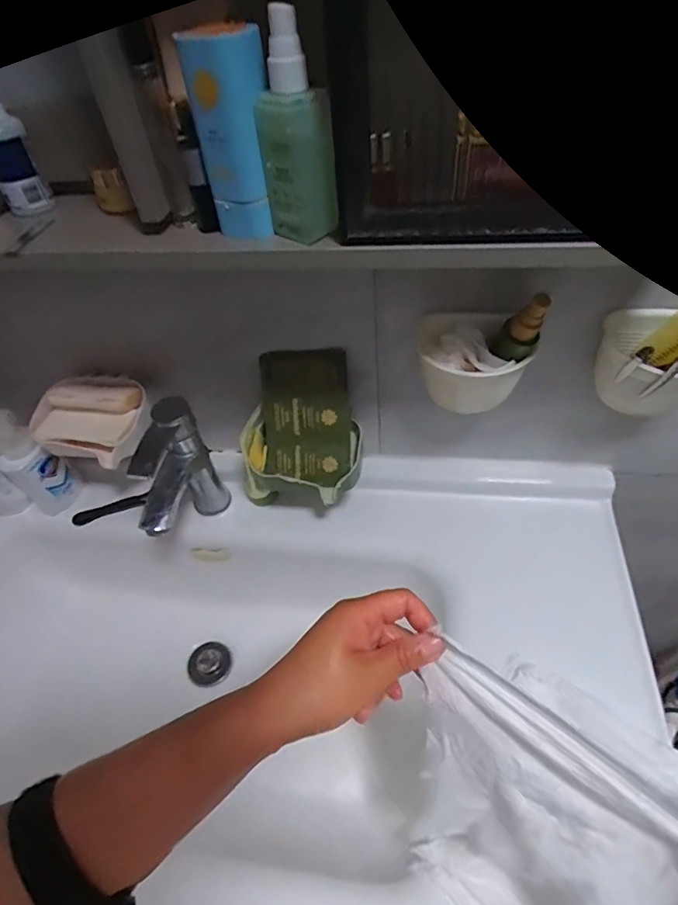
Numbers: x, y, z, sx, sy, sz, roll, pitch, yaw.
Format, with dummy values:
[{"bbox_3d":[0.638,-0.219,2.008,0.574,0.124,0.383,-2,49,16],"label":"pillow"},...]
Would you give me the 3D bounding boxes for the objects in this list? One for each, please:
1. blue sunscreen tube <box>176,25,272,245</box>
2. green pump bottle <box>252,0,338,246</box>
[{"bbox_3d":[-0.067,-0.206,0.340,0.049,0.115,0.031,-11,51,-3],"label":"blue sunscreen tube"},{"bbox_3d":[-0.027,-0.198,0.329,0.047,0.117,0.039,-11,47,-3],"label":"green pump bottle"}]

